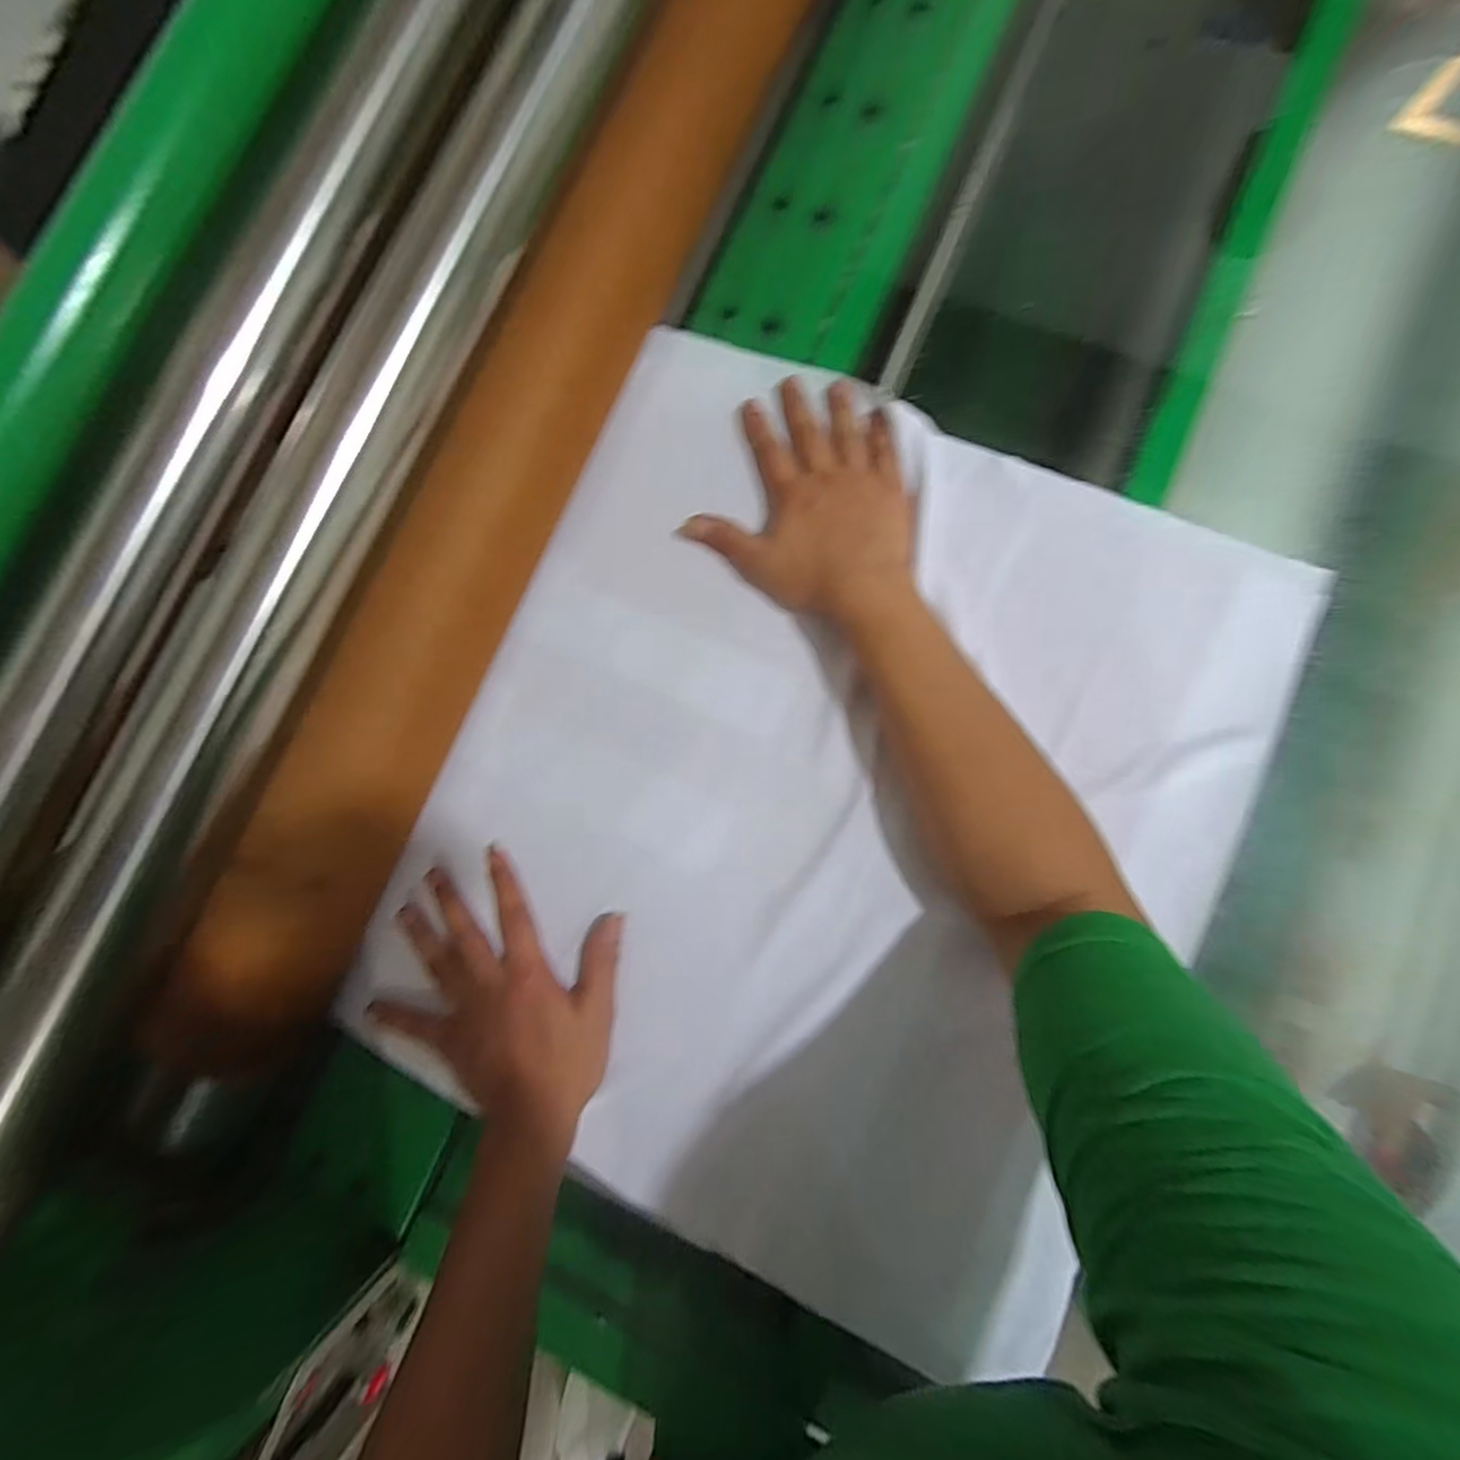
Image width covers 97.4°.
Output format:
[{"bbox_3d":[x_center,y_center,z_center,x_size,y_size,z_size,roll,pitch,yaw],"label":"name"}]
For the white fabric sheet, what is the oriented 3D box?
[{"bbox_3d":[0.057,0.045,0.435,0.485,0.029,0.540,24,86,8],"label":"white fabric sheet"}]

